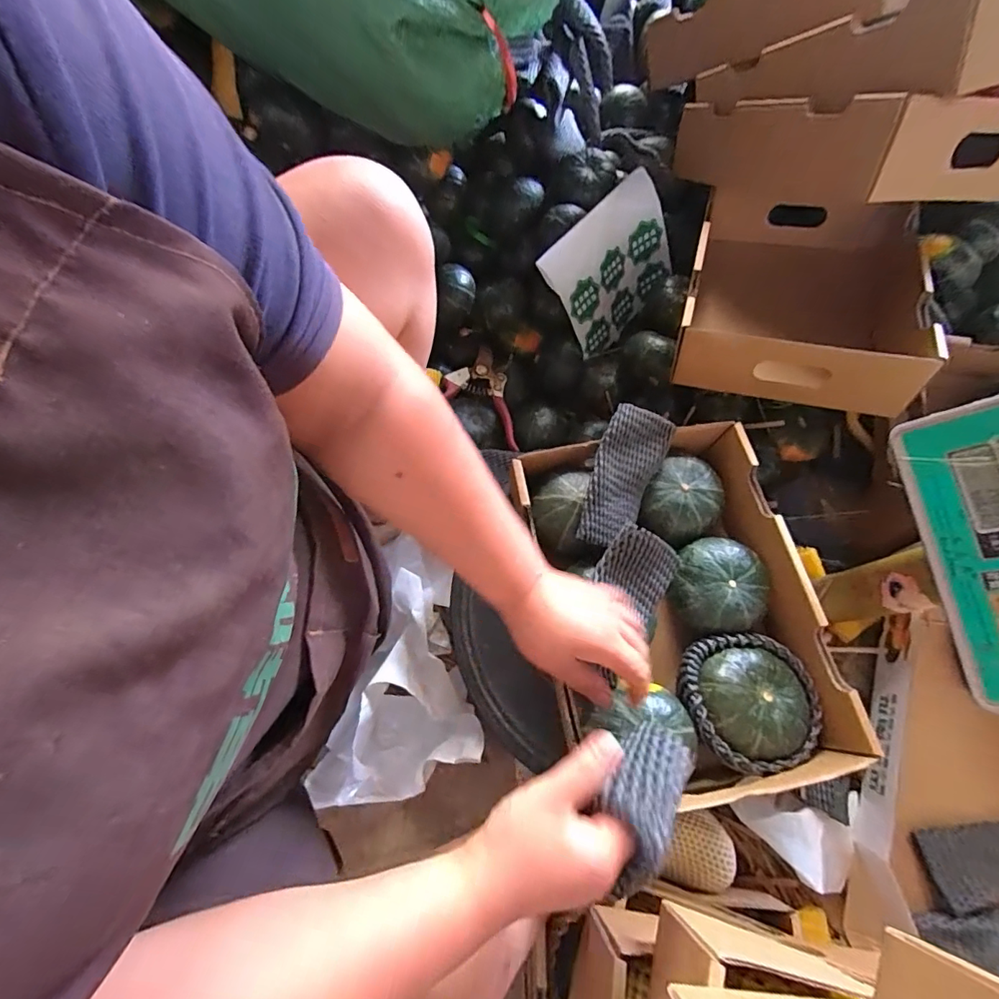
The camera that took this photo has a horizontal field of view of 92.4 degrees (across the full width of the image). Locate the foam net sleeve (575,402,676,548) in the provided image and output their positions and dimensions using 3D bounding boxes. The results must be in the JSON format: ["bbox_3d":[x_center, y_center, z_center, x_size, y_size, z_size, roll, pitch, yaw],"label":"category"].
[{"bbox_3d":[0.126,-0.023,0.502,0.065,0.044,0.151,26,70,8],"label":"foam net sleeve"}]

